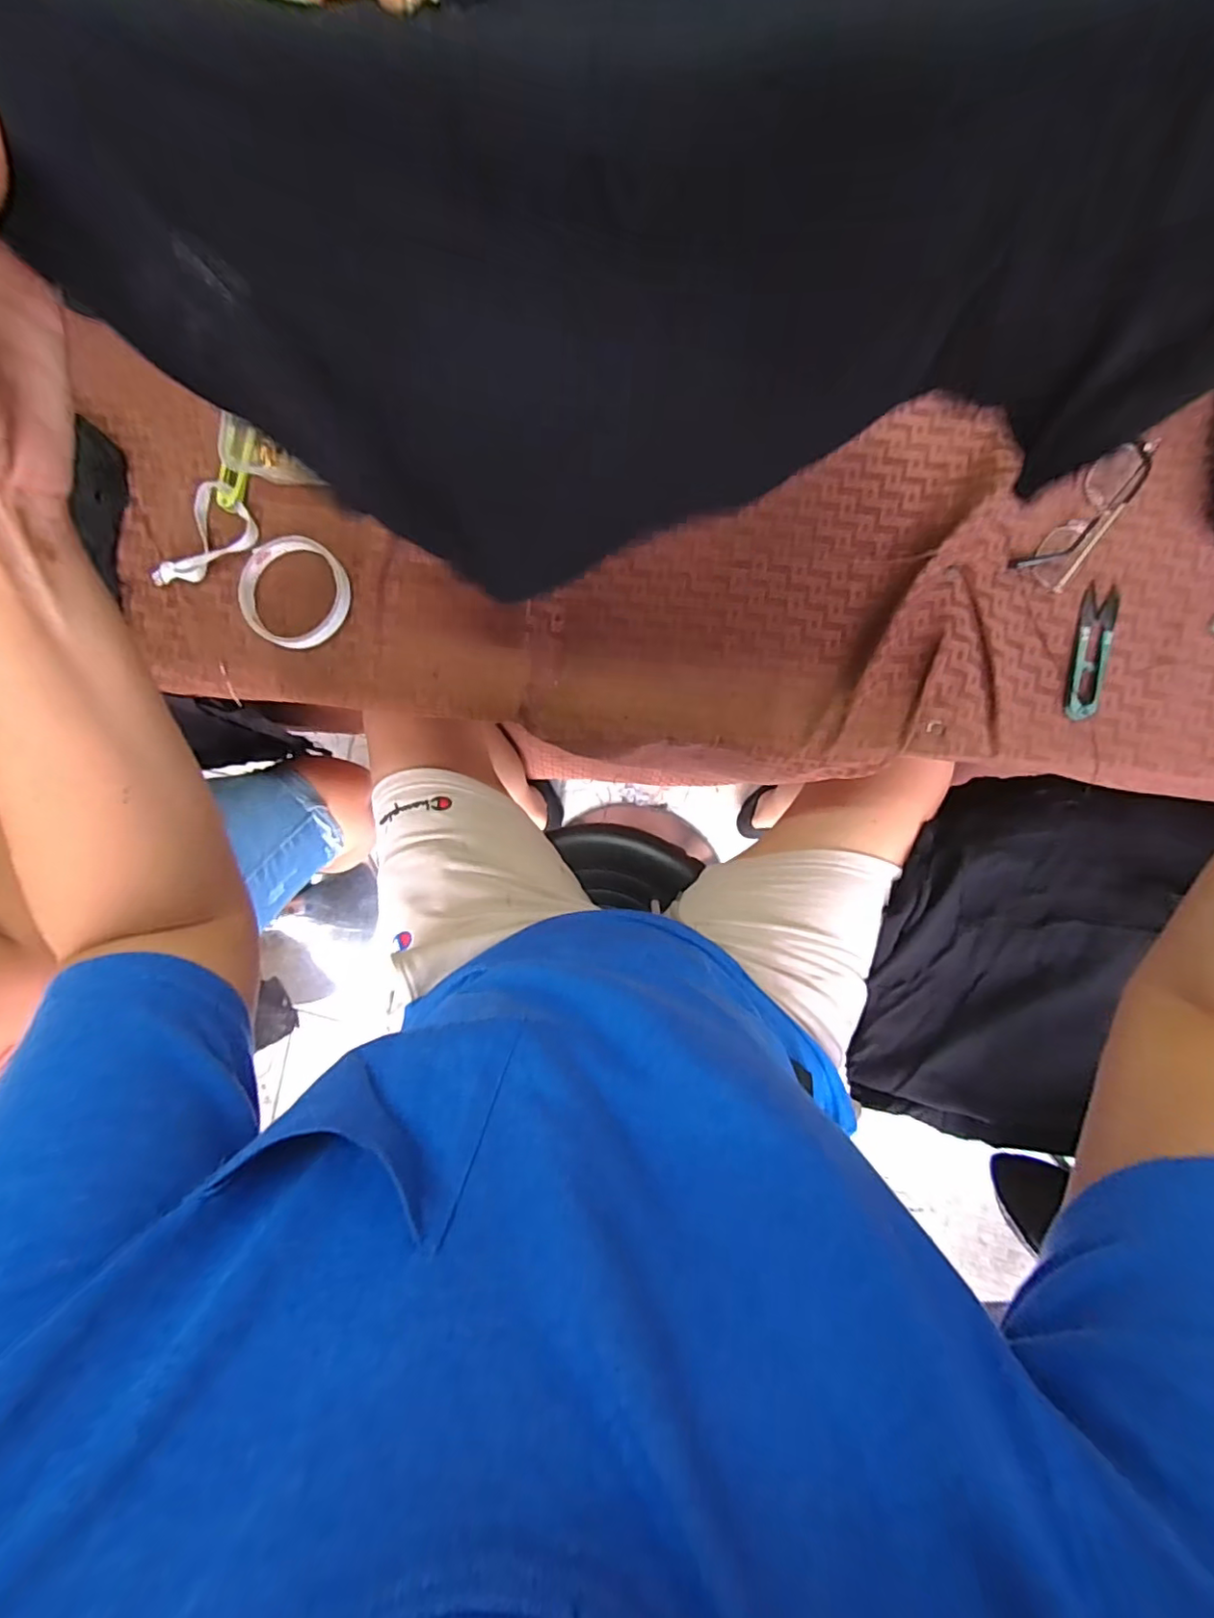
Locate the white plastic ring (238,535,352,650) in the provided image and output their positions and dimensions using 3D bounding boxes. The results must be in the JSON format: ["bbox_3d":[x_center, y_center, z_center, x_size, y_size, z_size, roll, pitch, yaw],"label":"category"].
[{"bbox_3d":[-0.246,-0.170,0.459,0.088,0.011,0.083,0,89,5],"label":"white plastic ring"}]

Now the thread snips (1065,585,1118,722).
[{"bbox_3d":[0.366,-0.117,0.437,0.025,0.005,0.101,9,90,5],"label":"thread snips"}]

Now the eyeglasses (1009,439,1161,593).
[{"bbox_3d":[0.355,-0.218,0.426,0.038,0.020,0.118,39,92,4],"label":"eyeglasses"}]

